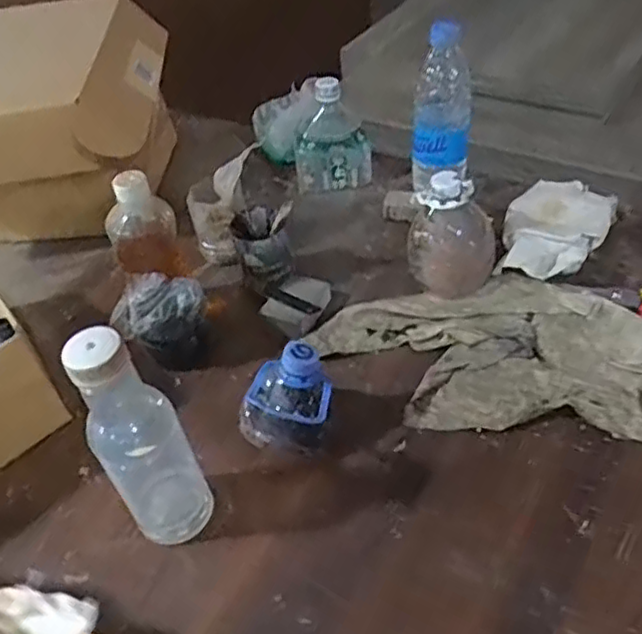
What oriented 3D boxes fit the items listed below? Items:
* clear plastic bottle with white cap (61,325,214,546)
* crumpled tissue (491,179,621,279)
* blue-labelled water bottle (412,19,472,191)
[{"bbox_3d":[-0.136,0.097,0.513,0.053,0.211,0.060,-8,45,4],"label":"clear plastic bottle with white cap"},{"bbox_3d":[0.256,-0.095,0.728,0.111,0.055,0.124,8,48,19],"label":"crumpled tissue"},{"bbox_3d":[0.144,-0.247,0.810,0.071,0.204,0.065,3,47,15],"label":"blue-labelled water bottle"}]

